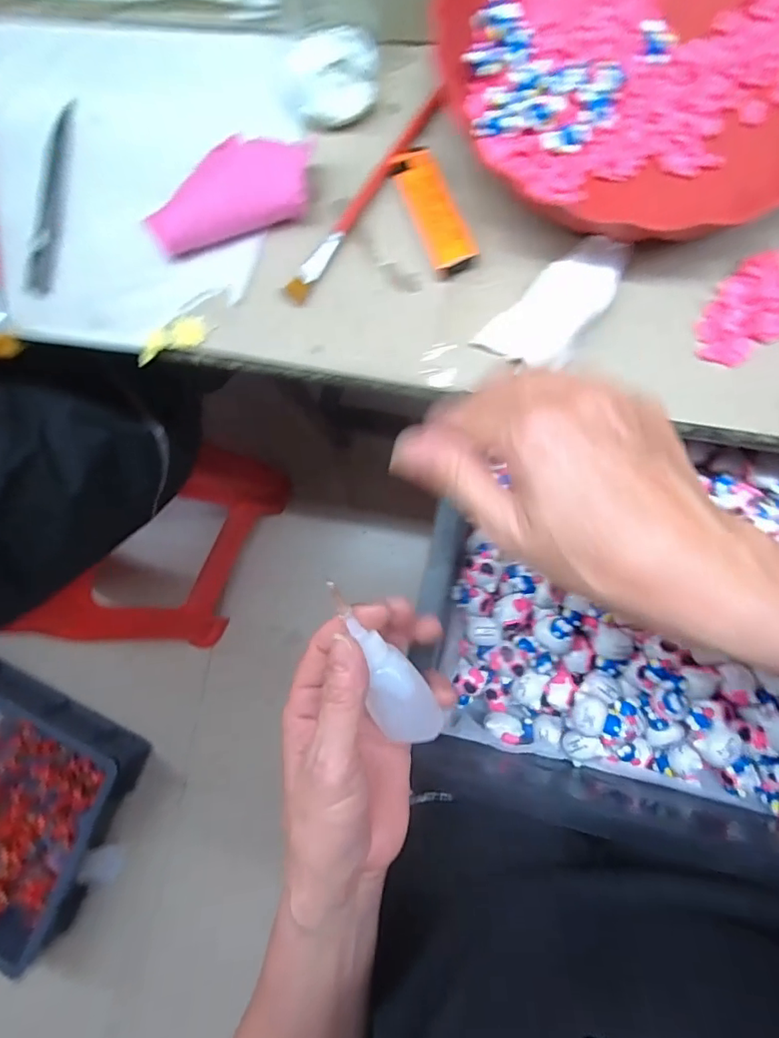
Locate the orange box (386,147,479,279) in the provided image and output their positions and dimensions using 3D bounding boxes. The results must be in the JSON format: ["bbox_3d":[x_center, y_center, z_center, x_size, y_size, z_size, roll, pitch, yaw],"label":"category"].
[{"bbox_3d":[0.026,-0.187,0.317,0.028,0.010,0.082,-24,85,6],"label":"orange box"}]

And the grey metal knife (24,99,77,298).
[{"bbox_3d":[-0.233,-0.222,0.359,0.020,0.006,0.140,5,88,7],"label":"grey metal knife"}]

